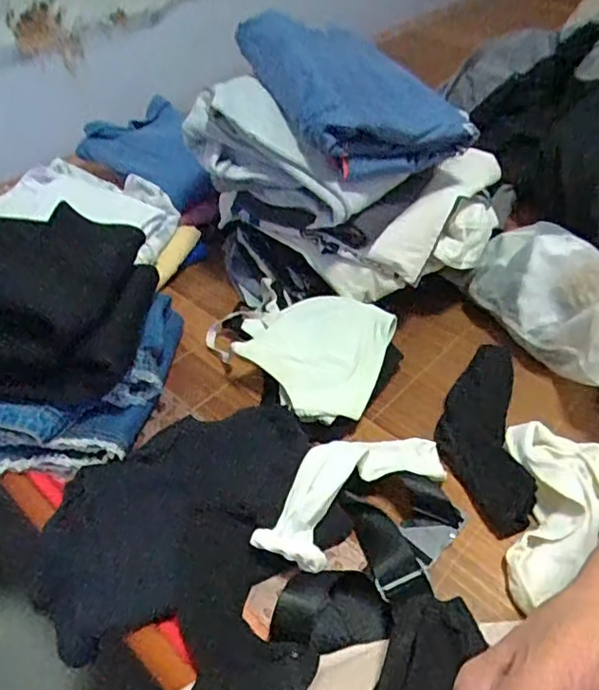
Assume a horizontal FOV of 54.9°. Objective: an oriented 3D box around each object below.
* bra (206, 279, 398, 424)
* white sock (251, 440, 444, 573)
[{"bbox_3d":[-0.011,-0.002,0.681,0.235,0.057,0.156,24,49,26],"label":"bra"},{"bbox_3d":[0.049,0.133,0.553,0.214,0.059,0.091,-30,49,-25],"label":"white sock"}]

